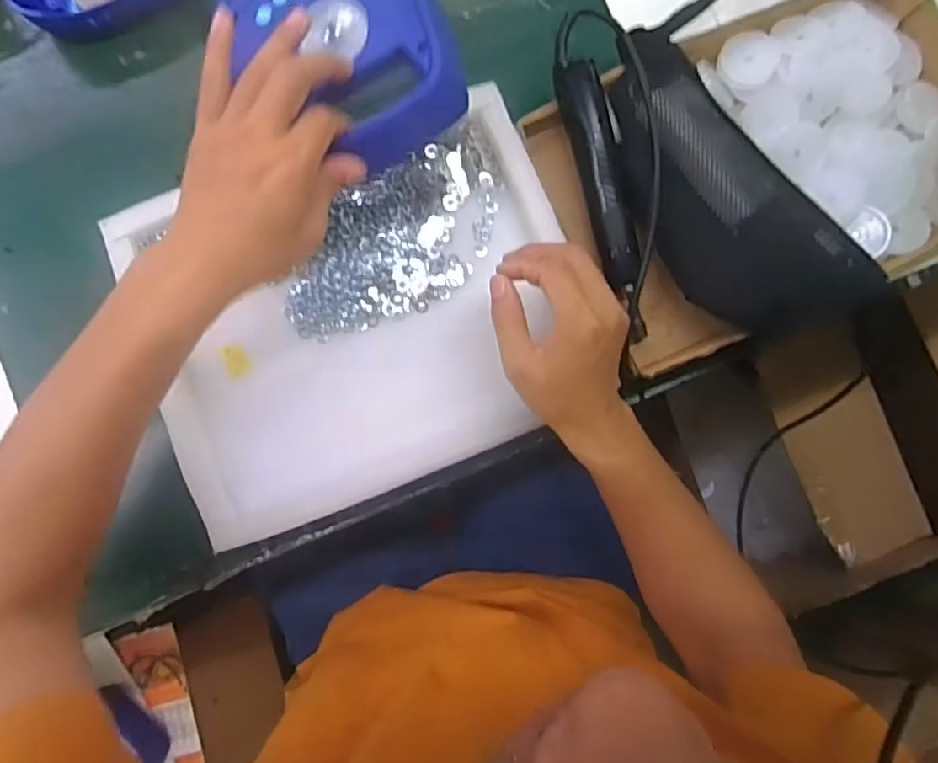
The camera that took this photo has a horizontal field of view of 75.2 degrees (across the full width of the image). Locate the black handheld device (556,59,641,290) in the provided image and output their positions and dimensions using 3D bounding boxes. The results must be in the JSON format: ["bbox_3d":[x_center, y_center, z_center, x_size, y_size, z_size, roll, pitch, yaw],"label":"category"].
[{"bbox_3d":[0.117,-0.181,0.536,0.033,0.032,0.196,-15,85,-4],"label":"black handheld device"}]

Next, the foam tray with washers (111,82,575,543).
[{"bbox_3d":[-0.085,-0.055,0.518,0.343,0.034,0.286,-18,85,-4],"label":"foam tray with washers"}]

